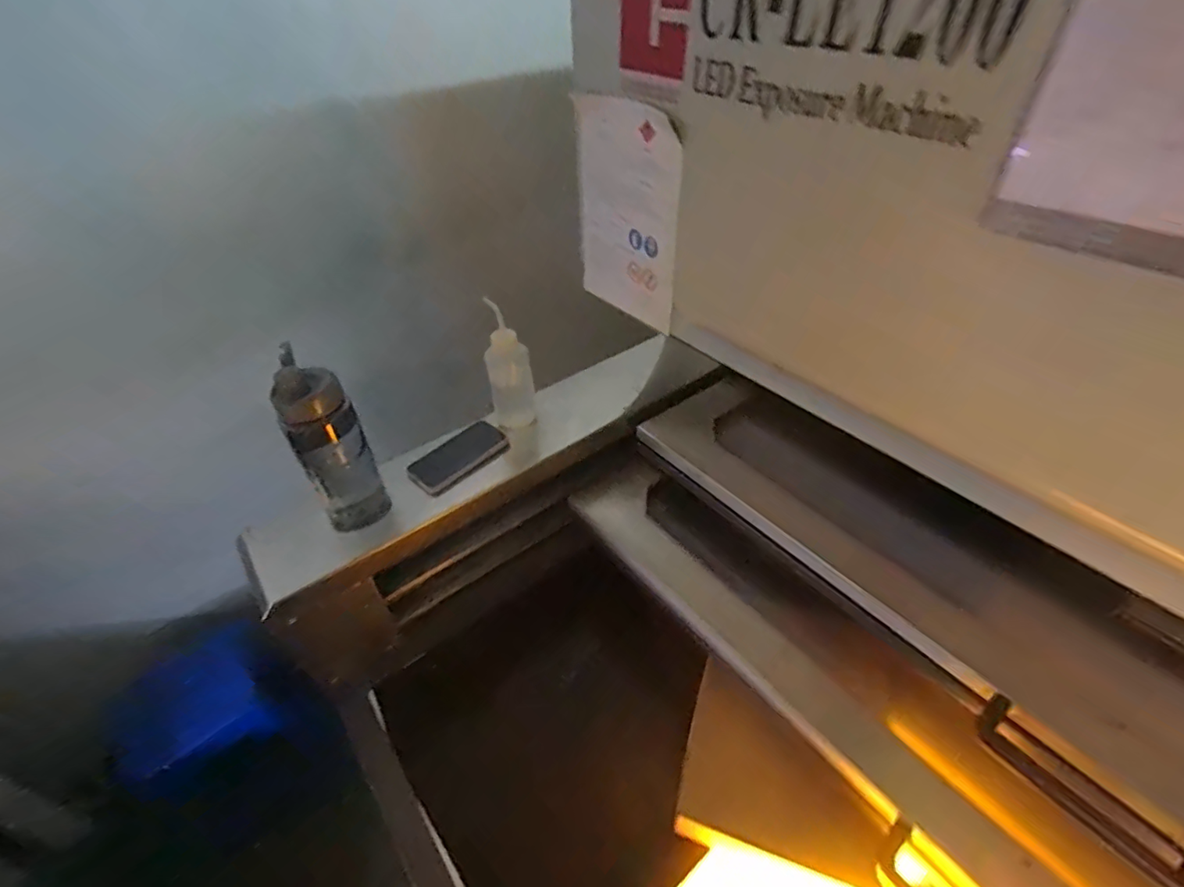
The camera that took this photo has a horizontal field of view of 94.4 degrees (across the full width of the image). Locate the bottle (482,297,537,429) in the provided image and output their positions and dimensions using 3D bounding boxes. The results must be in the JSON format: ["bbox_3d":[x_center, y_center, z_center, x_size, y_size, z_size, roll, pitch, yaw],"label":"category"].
[{"bbox_3d":[-0.141,-0.123,0.945,0.071,0.198,0.066,5,43,11],"label":"bottle"}]

